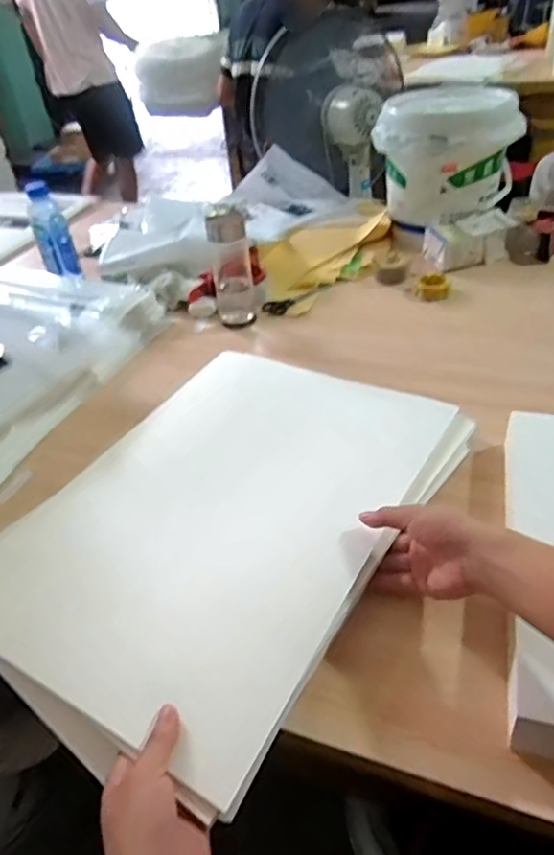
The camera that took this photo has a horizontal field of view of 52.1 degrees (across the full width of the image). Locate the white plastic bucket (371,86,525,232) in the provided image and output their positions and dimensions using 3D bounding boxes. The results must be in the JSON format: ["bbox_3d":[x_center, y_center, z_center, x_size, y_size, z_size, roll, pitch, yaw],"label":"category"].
[{"bbox_3d":[0.341,-0.528,1.132,0.234,0.227,0.197,-27,44,-24],"label":"white plastic bucket"}]

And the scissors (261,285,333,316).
[{"bbox_3d":[0.041,-0.248,1.068,0.160,0.005,0.053,-35,47,-30],"label":"scissors"}]

